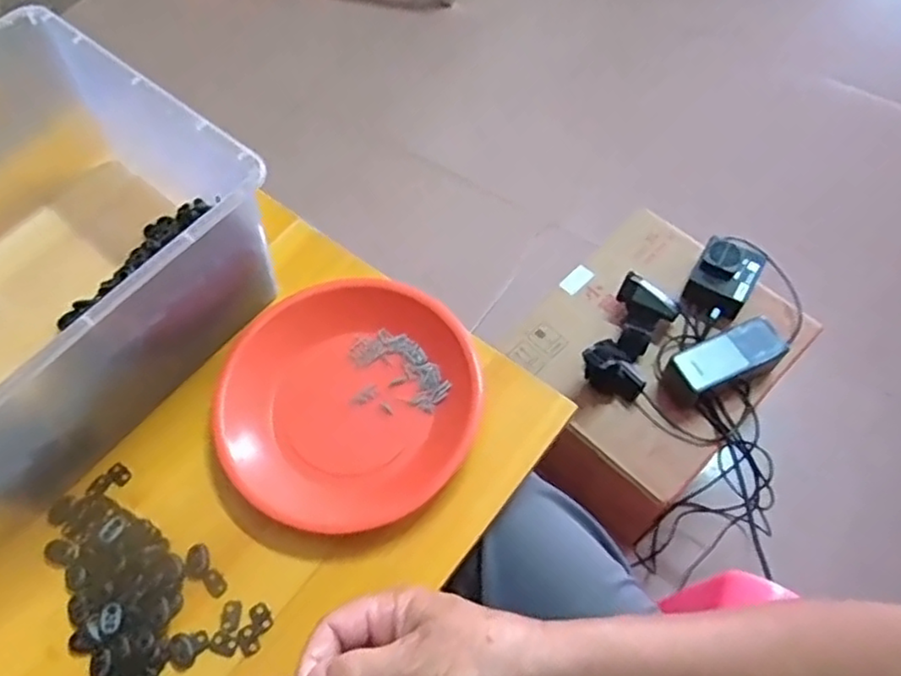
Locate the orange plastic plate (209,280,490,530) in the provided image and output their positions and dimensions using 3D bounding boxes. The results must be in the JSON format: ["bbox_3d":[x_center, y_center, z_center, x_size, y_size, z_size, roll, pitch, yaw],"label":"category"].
[{"bbox_3d":[-0.074,0.046,0.497,0.193,0.034,0.187,-2,62,3],"label":"orange plastic plate"}]

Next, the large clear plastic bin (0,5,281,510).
[{"bbox_3d":[-0.322,-0.057,0.510,0.291,0.148,0.294,36,70,21],"label":"large clear plastic bin"}]

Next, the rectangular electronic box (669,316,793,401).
[{"bbox_3d":[0.318,0.029,0.772,0.132,0.060,0.057,-21,62,-7],"label":"rectangular electronic box"}]

